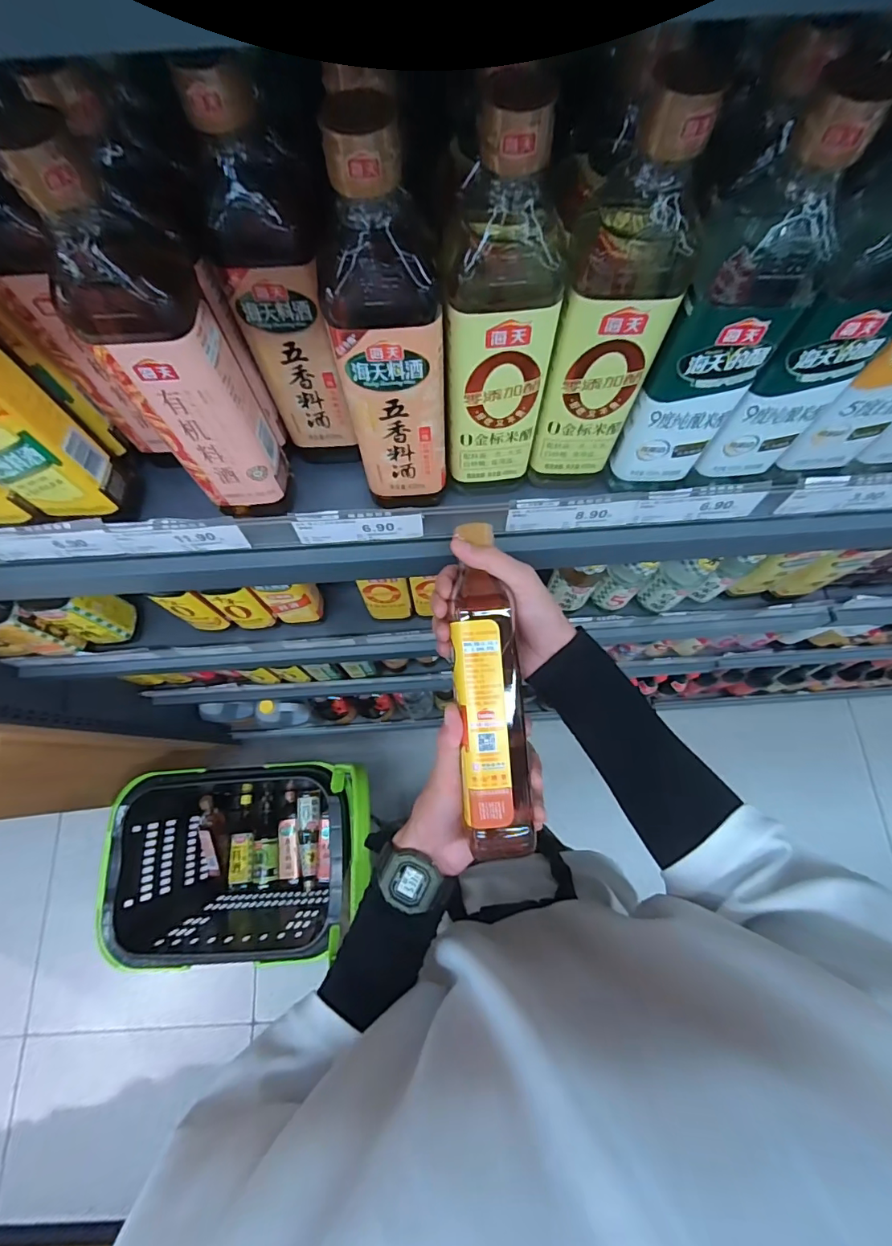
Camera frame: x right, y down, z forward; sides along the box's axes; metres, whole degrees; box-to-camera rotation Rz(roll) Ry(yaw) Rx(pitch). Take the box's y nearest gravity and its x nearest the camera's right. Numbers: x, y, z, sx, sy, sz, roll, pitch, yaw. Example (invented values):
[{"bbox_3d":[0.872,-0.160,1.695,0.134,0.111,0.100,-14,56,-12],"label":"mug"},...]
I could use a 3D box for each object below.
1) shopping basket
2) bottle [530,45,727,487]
[{"bbox_3d":[-0.490,0.560,1.167,0.495,0.346,0.390,-3,73,0],"label":"shopping basket"},{"bbox_3d":[0.101,-0.176,0.302,0.068,0.240,0.048,3,68,2],"label":"bottle"}]

